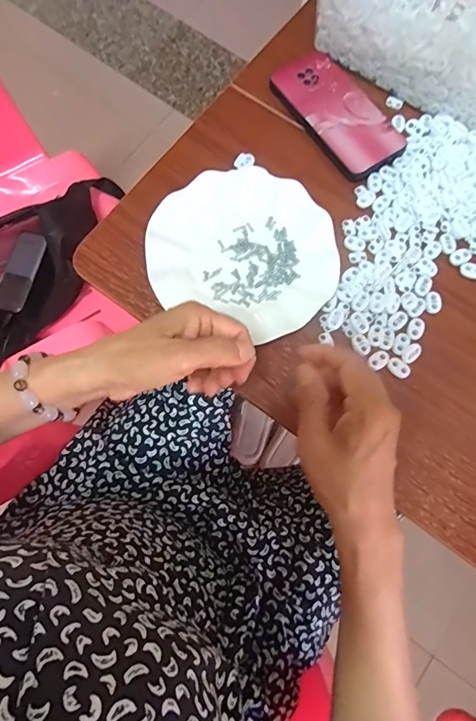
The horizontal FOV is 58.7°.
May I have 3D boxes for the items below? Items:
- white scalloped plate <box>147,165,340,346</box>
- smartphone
[{"bbox_3d":[0.009,-0.116,0.433,0.183,0.020,0.166,22,78,3],"label":"white scalloped plate"},{"bbox_3d":[0.113,-0.279,0.471,0.081,0.011,0.162,-32,80,-8],"label":"smartphone"}]

